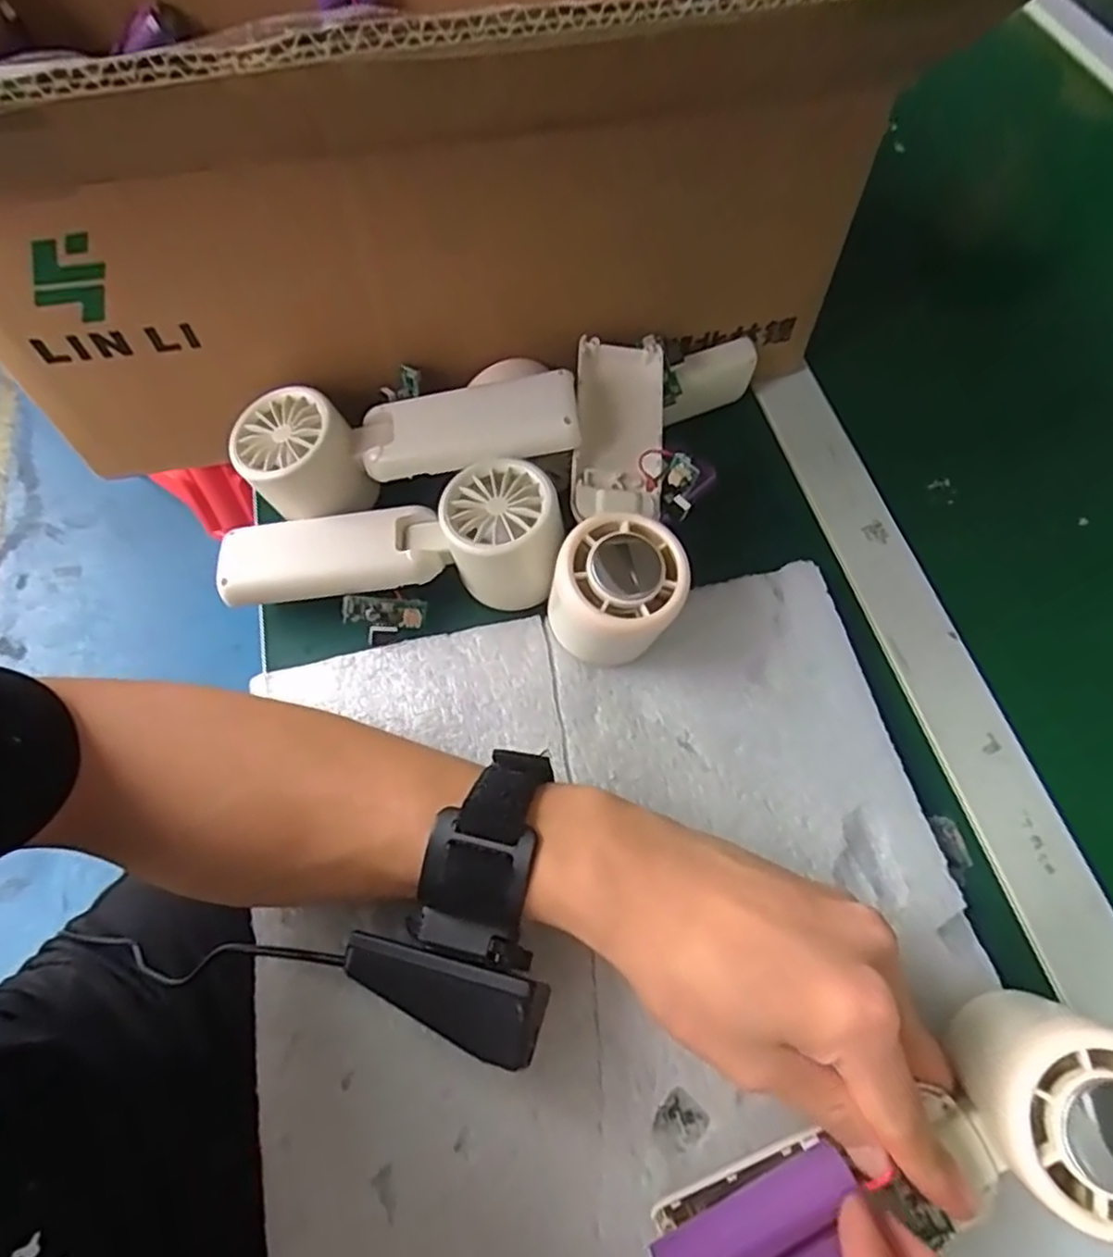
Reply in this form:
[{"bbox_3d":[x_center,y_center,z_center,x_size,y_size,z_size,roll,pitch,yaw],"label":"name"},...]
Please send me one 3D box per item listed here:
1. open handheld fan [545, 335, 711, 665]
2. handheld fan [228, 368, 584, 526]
[{"bbox_3d":[0.033,-0.060,0.344,0.059,0.057,0.157,6,63,1],"label":"open handheld fan"},{"bbox_3d":[-0.072,-0.091,0.345,0.161,0.046,0.048,-5,64,-4],"label":"handheld fan"}]

